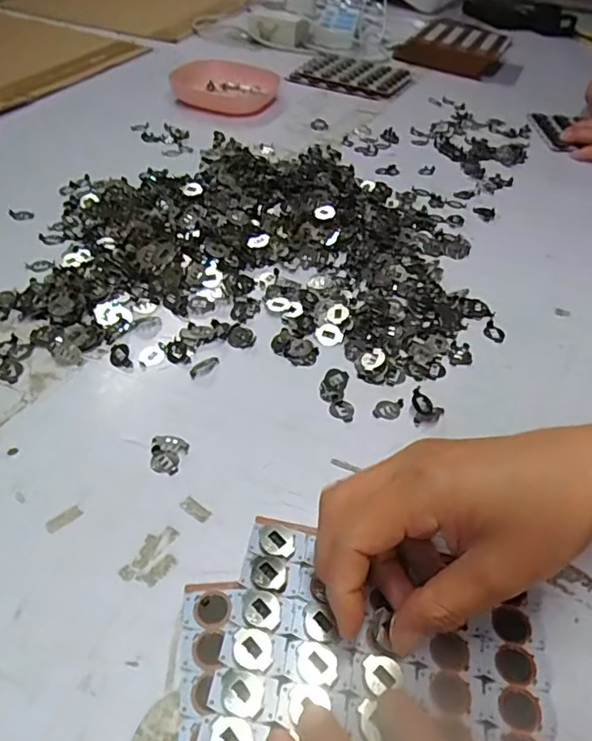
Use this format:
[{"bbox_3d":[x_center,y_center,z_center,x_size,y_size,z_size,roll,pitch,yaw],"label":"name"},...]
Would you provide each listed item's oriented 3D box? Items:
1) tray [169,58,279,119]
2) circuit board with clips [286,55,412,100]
[{"bbox_3d":[-0.092,-0.391,0.749,0.119,0.027,0.139,14,45,9],"label":"tray"},{"bbox_3d":[0.087,-0.462,0.845,0.174,0.008,0.169,19,46,12],"label":"circuit board with clips"}]

